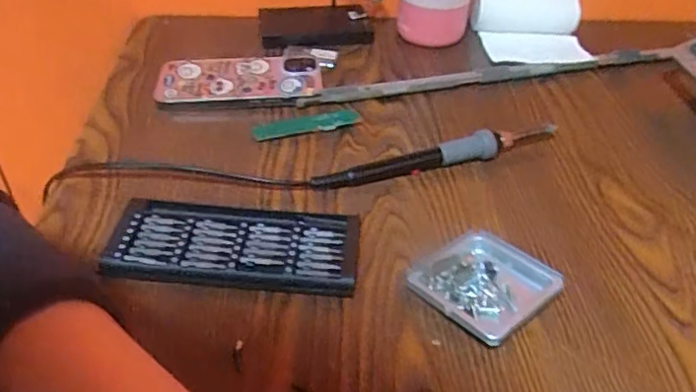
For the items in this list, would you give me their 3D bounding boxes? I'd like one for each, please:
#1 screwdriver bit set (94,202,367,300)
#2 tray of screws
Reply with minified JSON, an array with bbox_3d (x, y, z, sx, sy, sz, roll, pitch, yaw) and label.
[{"bbox_3d":[-0.070,0.031,0.366,0.150,0.021,0.060,3,42,3],"label":"screwdriver bit set"},{"bbox_3d":[0.080,0.053,0.345,0.067,0.015,0.068,-30,50,-29],"label":"tray of screws"}]

